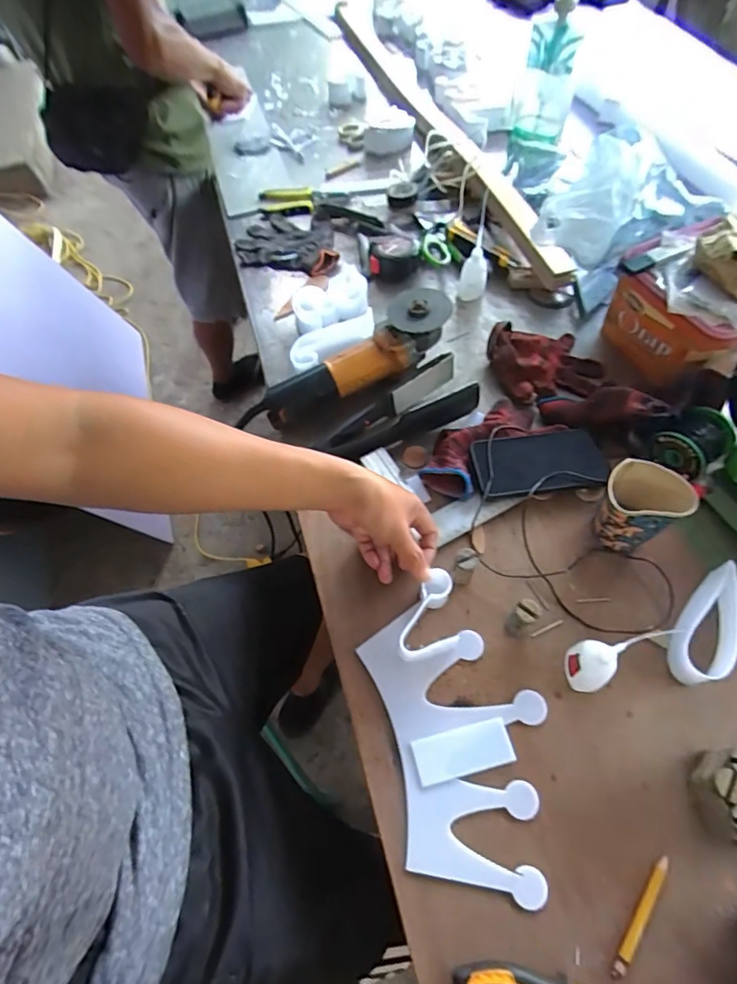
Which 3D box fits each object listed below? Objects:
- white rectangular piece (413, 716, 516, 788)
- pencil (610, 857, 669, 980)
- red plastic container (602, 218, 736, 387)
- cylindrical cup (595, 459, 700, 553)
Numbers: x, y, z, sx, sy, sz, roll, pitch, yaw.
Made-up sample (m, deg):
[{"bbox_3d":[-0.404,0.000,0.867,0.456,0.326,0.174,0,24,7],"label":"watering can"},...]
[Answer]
[{"bbox_3d":[0.090,0.248,0.486,0.092,0.004,0.039,-13,60,-3],"label":"white rectangular piece"},{"bbox_3d":[0.225,0.349,0.421,0.010,0.004,0.096,34,68,21],"label":"pencil"},{"bbox_3d":[0.446,-0.250,0.699,0.181,0.126,0.186,-26,61,-11],"label":"red plastic container"},{"bbox_3d":[0.290,0.020,0.553,0.078,0.082,0.072,-2,60,3],"label":"cylindrical cup"}]

